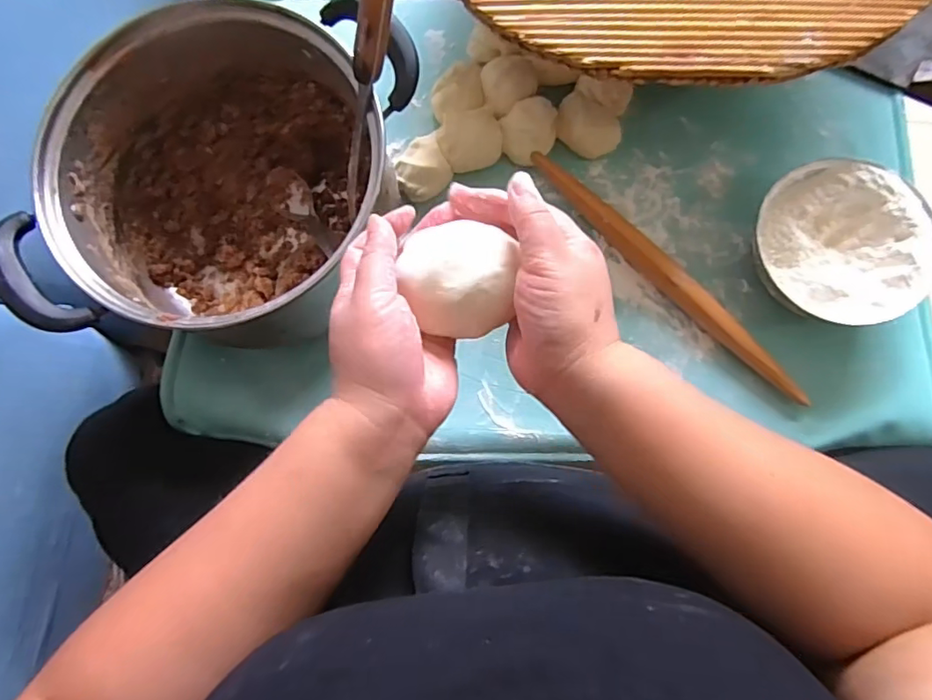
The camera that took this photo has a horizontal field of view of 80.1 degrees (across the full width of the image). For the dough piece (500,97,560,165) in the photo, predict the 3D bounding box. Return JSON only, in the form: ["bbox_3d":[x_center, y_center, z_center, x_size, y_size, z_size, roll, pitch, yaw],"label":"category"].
[{"bbox_3d":[0.062,-0.208,0.527,0.053,0.040,0.047,-10,81,1],"label":"dough piece"}]

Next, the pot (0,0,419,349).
[{"bbox_3d":[-0.184,-0.126,0.468,0.250,0.157,0.260,0,81,2],"label":"pot"}]

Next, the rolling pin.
[{"bbox_3d":[0.180,-0.071,0.509,0.320,0.019,0.021,44,85,8],"label":"rolling pin"}]

